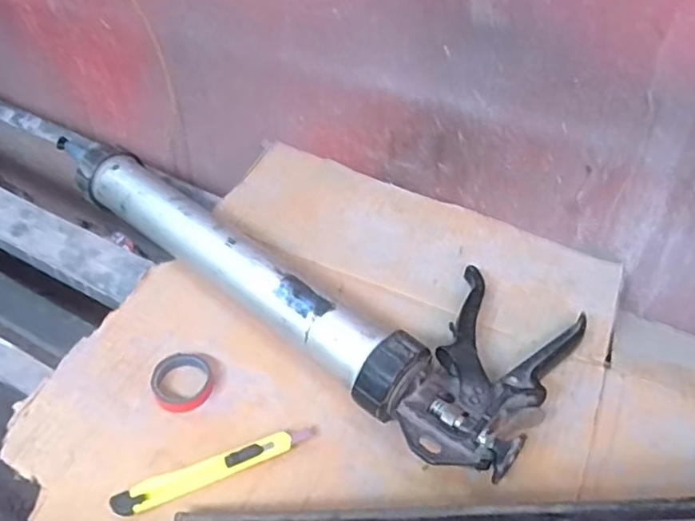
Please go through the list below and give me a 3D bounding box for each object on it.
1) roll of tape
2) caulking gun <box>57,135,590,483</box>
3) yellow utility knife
[{"bbox_3d":[-0.129,0.095,0.474,0.046,0.015,0.046,-1,46,1],"label":"roll of tape"},{"bbox_3d":[-0.048,-0.012,0.555,0.506,0.057,0.192,30,54,26],"label":"caulking gun"},{"bbox_3d":[-0.093,0.147,0.431,0.144,0.012,0.019,-17,48,-14],"label":"yellow utility knife"}]

